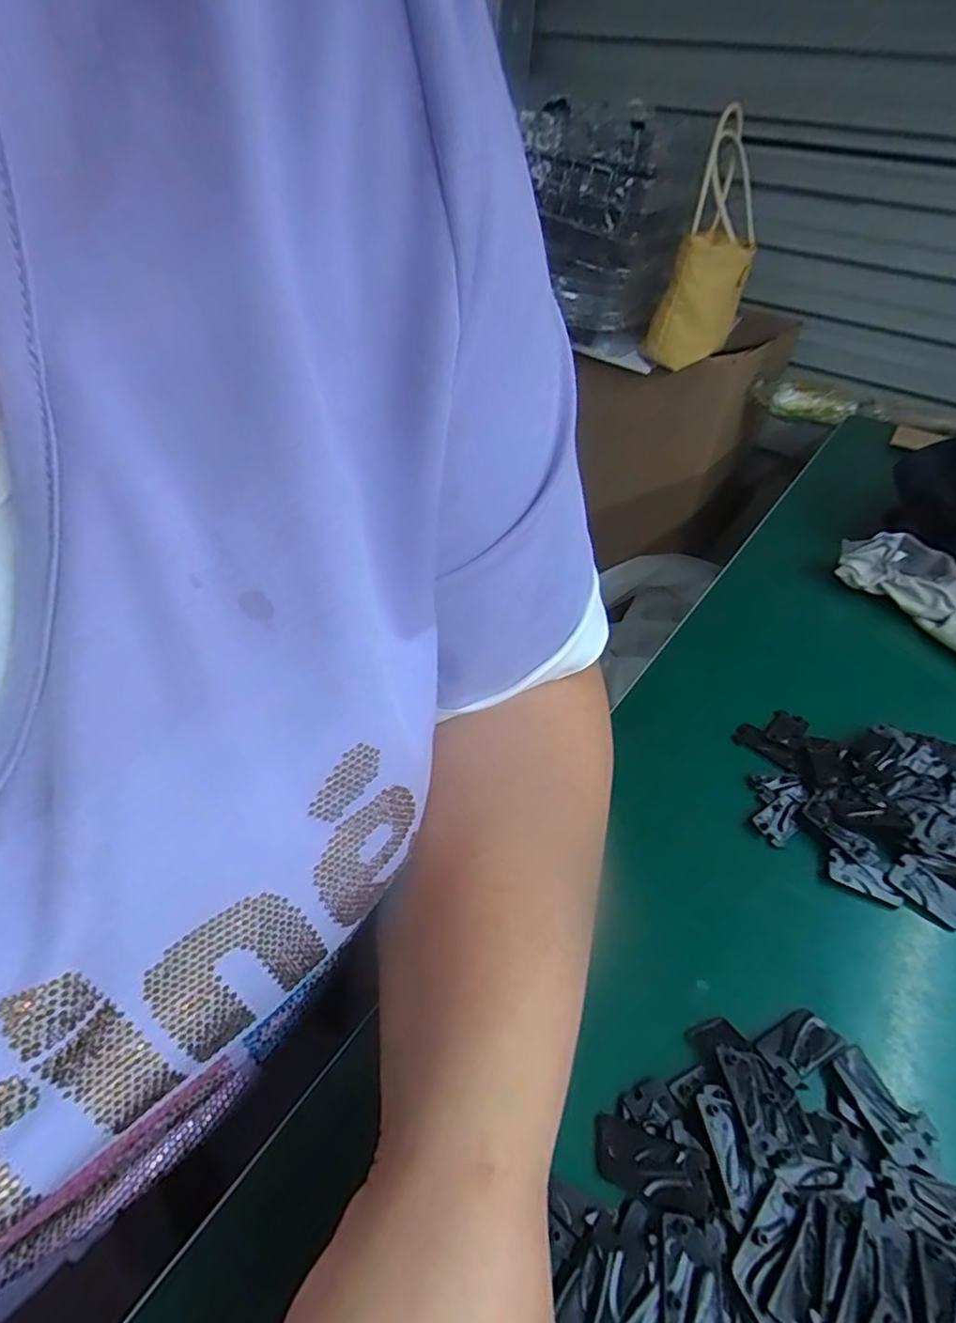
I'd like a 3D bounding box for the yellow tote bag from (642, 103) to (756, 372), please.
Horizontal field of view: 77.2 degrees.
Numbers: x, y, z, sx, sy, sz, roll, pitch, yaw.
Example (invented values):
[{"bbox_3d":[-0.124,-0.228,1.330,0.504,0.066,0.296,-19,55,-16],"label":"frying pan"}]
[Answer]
[{"bbox_3d":[0.300,-0.534,0.763,0.104,0.296,0.094,17,15,12],"label":"yellow tote bag"}]

